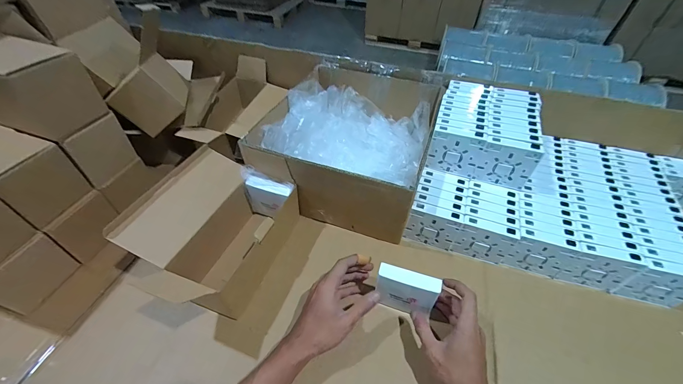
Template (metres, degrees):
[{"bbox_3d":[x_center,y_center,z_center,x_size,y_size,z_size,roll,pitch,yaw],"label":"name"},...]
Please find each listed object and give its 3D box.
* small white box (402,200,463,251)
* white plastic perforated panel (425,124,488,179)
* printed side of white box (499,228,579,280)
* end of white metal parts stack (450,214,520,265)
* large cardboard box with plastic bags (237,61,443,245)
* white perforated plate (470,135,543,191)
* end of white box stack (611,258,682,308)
[{"bbox_3d":[0.160,0.061,0.515,0.084,0.080,0.024,16,49,14],"label":"small white box"},{"bbox_3d":[0.202,-0.070,0.523,0.085,0.088,0.021,15,49,13],"label":"white plastic perforated panel"},{"bbox_3d":[0.325,0.102,0.484,0.084,0.084,0.022,14,49,12],"label":"printed side of white box"},{"bbox_3d":[0.242,0.083,0.496,0.086,0.082,0.022,16,49,13],"label":"end of white metal parts stack"},{"bbox_3d":[0.023,-0.110,0.607,0.294,0.147,0.335,16,49,14],"label":"large cardboard box with plastic bags"},{"bbox_3d":[0.285,-0.049,0.503,0.090,0.090,0.021,16,49,13],"label":"white perforated plate"},{"bbox_3d":[0.486,0.141,0.446,0.077,0.087,0.025,12,49,11],"label":"end of white box stack"}]

